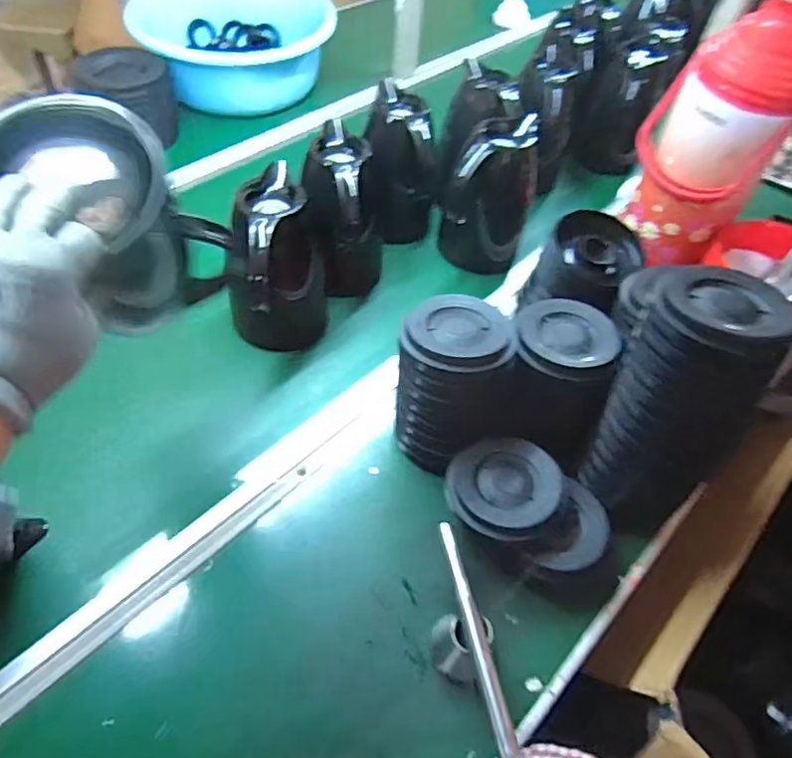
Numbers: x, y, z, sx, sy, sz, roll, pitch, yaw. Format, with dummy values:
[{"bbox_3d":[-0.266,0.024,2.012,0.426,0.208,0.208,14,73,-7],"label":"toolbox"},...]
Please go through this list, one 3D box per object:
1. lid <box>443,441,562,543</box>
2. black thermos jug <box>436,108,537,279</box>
[{"bbox_3d":[0.112,0.112,0.634,0.112,0.033,0.100,19,52,10],"label":"lid"},{"bbox_3d":[0.132,-0.273,0.889,0.120,0.204,0.124,2,51,-3],"label":"black thermos jug"}]

